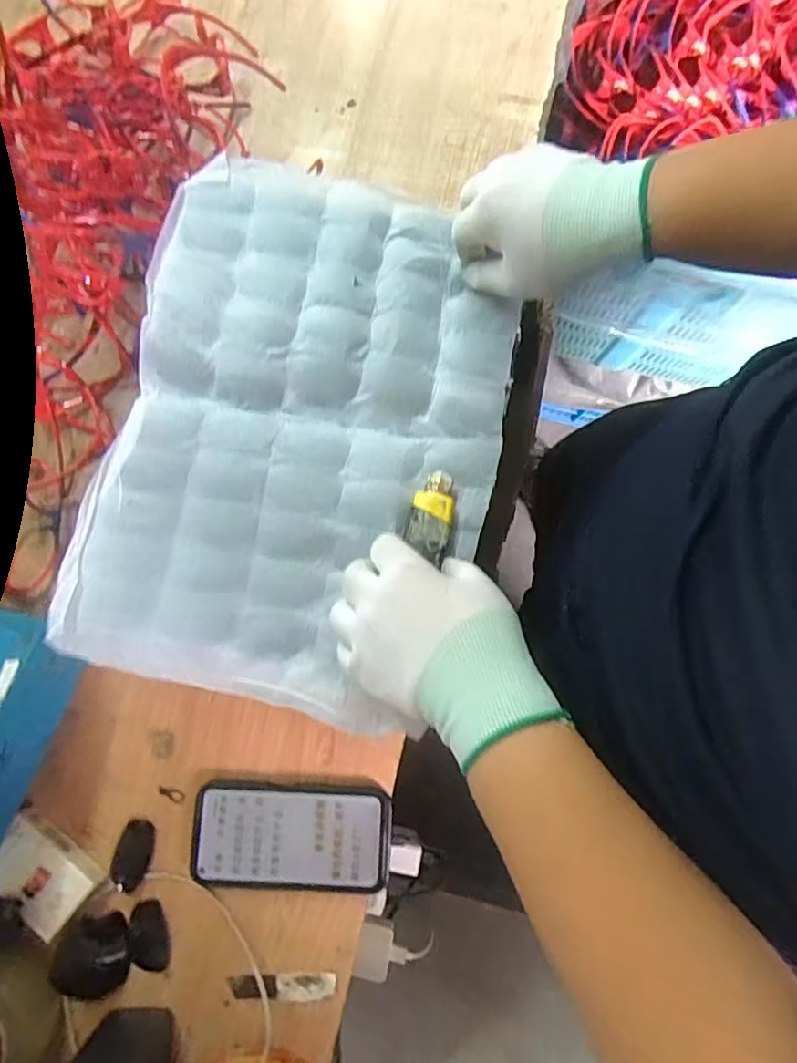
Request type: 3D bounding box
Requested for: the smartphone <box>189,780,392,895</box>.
[{"bbox_3d":[-0.089,0.255,0.477,0.161,0.018,0.079,3,78,1],"label":"smartphone"}]

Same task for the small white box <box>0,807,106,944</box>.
[{"bbox_3d":[-0.294,0.281,0.467,0.089,0.025,0.060,34,80,7],"label":"small white box"}]

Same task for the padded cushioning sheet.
[{"bbox_3d":[-0.068,-0.083,0.431,0.283,0.031,0.405,9,78,3],"label":"padded cushioning sheet"}]

